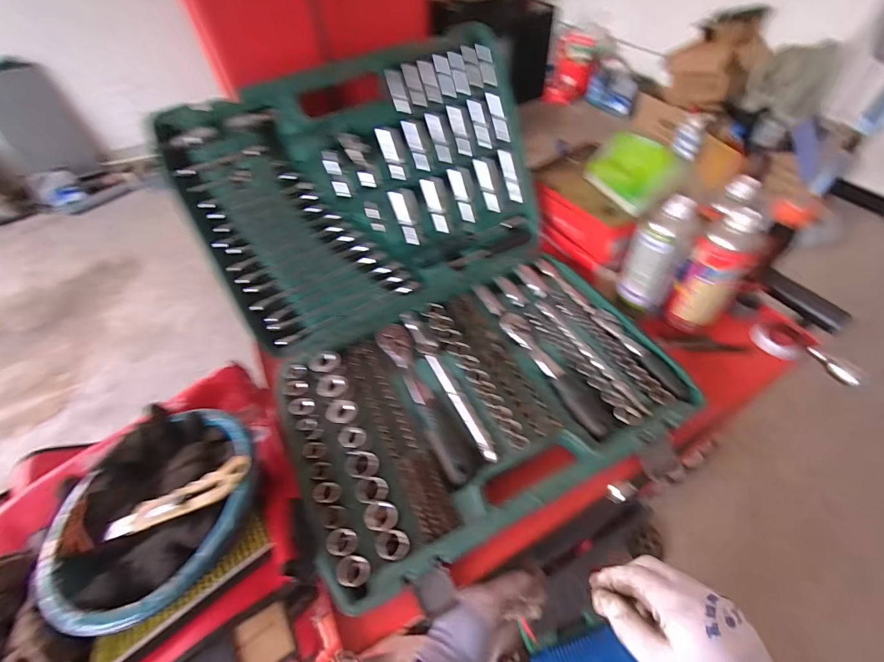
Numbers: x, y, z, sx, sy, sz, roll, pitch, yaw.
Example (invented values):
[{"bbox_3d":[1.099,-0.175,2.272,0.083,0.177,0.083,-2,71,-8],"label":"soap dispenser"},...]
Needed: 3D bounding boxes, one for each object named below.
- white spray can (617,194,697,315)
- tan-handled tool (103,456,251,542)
[{"bbox_3d":[0.280,-0.101,0.503,0.050,0.144,0.051,-3,52,4],"label":"white spray can"},{"bbox_3d":[-0.272,0.174,0.395,0.158,0.019,0.036,-25,52,5],"label":"tan-handled tool"}]

